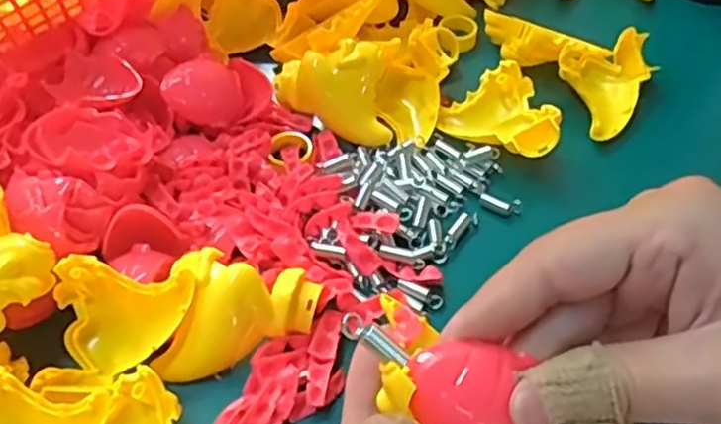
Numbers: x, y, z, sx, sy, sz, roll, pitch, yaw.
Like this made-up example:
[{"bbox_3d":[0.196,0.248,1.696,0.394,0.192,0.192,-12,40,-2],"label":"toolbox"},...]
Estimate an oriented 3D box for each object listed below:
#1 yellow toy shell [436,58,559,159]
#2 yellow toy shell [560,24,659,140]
[{"bbox_3d":[0.083,-0.058,0.386,0.067,0.025,0.049,33,58,25],"label":"yellow toy shell"},{"bbox_3d":[0.142,-0.080,0.409,0.047,0.028,0.074,27,55,21],"label":"yellow toy shell"}]

